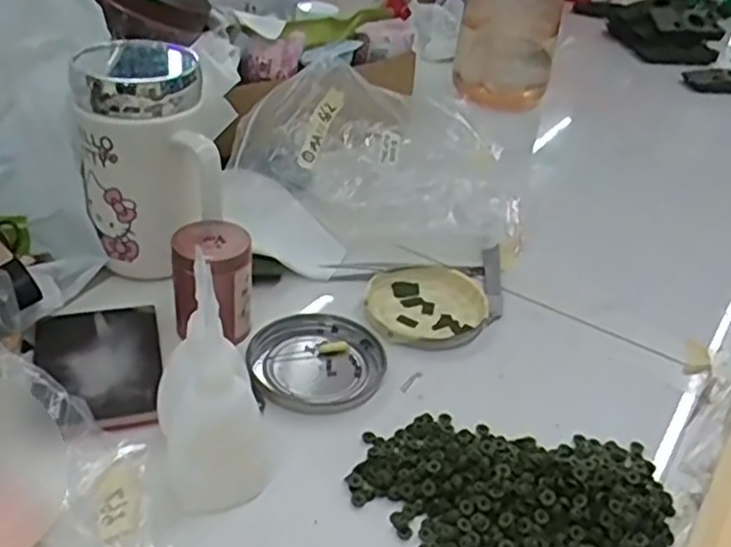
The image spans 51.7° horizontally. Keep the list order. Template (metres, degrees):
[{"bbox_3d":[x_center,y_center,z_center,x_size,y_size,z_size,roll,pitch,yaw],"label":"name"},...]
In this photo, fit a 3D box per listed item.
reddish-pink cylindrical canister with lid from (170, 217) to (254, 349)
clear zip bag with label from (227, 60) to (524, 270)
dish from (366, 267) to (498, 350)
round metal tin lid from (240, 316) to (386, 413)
[{"bbox_3d":[-0.089,0.007,0.443,0.043,0.060,0.044,-3,36,-15],"label":"reddish-pink cylindrical canister with lid"},{"bbox_3d":[0.016,-0.085,0.572,0.213,0.090,0.119,13,35,9],"label":"clear zip bag with label"},{"bbox_3d":[0.040,0.022,0.497,0.081,0.011,0.081,5,34,-3],"label":"dish"},{"bbox_3d":[-0.029,0.051,0.446,0.078,0.009,0.078,5,34,-3],"label":"round metal tin lid"}]

